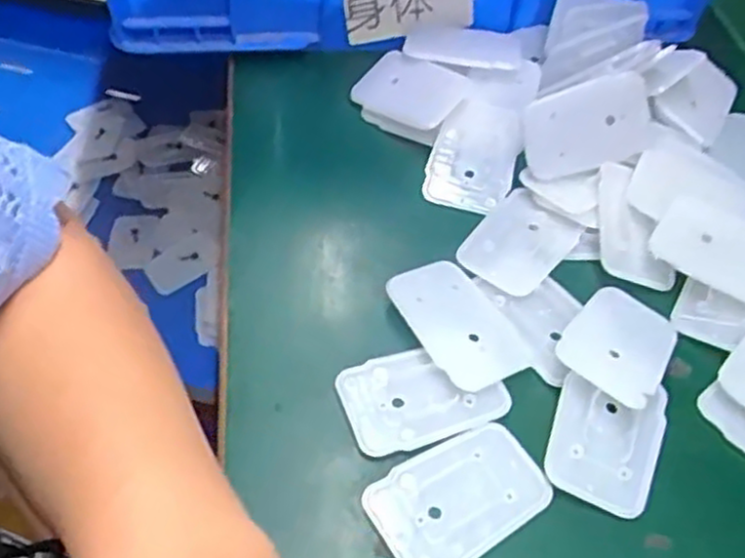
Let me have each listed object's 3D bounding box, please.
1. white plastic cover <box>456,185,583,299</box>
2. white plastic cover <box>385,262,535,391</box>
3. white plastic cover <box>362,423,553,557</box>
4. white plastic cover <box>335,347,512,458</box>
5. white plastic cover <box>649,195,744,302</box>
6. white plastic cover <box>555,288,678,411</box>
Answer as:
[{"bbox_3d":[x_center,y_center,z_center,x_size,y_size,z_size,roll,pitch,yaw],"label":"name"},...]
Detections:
[{"bbox_3d":[0.074,-0.019,0.383,0.044,0.005,0.062,32,56,21],"label":"white plastic cover"},{"bbox_3d":[0.039,0.019,0.347,0.043,0.009,0.066,-26,57,-21],"label":"white plastic cover"},{"bbox_3d":[0.034,0.085,0.298,0.068,0.004,0.044,-24,56,-21],"label":"white plastic cover"},{"bbox_3d":[0.022,0.048,0.325,0.066,0.004,0.044,-15,53,-14],"label":"white plastic cover"},{"bbox_3d":[0.175,-0.014,0.372,0.069,0.007,0.050,35,59,15],"label":"white plastic cover"},{"bbox_3d":[0.113,0.027,0.343,0.044,0.012,0.065,33,57,22],"label":"white plastic cover"}]

